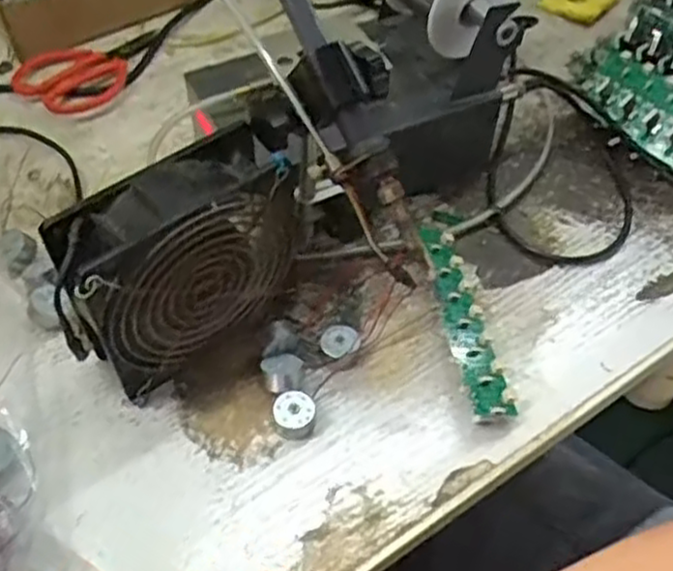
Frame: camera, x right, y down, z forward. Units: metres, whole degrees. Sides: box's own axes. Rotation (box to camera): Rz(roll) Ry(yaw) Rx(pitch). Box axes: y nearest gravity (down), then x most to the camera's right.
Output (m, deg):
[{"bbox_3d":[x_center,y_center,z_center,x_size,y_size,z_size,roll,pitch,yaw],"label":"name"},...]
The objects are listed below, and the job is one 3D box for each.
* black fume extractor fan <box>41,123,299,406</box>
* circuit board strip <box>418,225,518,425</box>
[{"bbox_3d":[-0.085,-0.009,0.411,0.131,0.120,0.052,-35,62,-24],"label":"black fume extractor fan"},{"bbox_3d":[0.076,0.014,0.461,0.029,0.019,0.148,-7,54,-7],"label":"circuit board strip"}]

